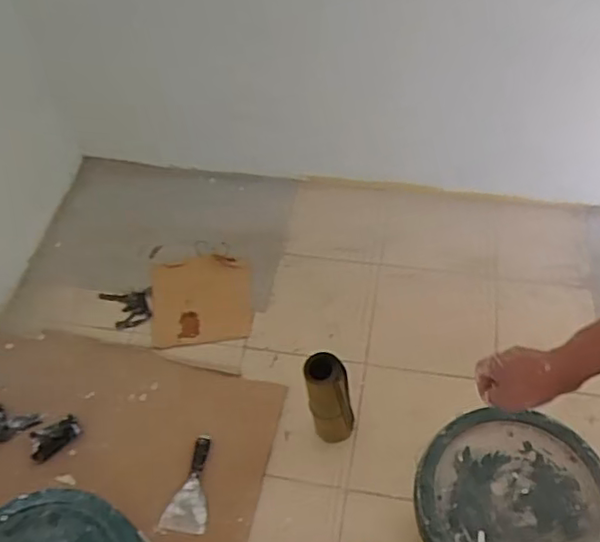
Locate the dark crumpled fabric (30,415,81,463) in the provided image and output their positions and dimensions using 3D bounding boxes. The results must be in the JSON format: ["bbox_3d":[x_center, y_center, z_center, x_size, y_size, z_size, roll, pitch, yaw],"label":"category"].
[{"bbox_3d":[-0.588,0.394,1.486,0.121,0.019,0.081,-30,58,-17],"label":"dark crumpled fabric"}]

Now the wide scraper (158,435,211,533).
[{"bbox_3d":[-0.246,0.473,1.398,0.094,0.024,0.212,3,54,5],"label":"wide scraper"}]

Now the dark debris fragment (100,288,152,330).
[{"bbox_3d":[-0.489,0.100,1.727,0.148,0.028,0.112,-5,53,2],"label":"dark debris fragment"}]

